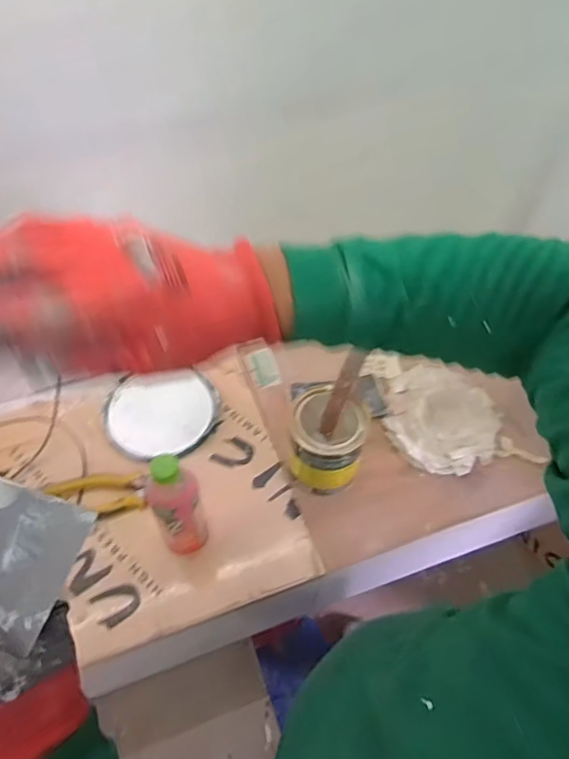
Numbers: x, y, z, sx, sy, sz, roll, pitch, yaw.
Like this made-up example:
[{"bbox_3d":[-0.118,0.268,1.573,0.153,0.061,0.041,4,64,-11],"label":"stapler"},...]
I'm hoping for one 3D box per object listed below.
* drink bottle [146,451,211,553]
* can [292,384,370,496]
[{"bbox_3d":[-0.126,0.155,0.665,0.056,0.217,0.051,-21,58,-14],"label":"drink bottle"},{"bbox_3d":[0.059,0.085,0.773,0.093,0.135,0.117,10,56,6],"label":"can"}]

